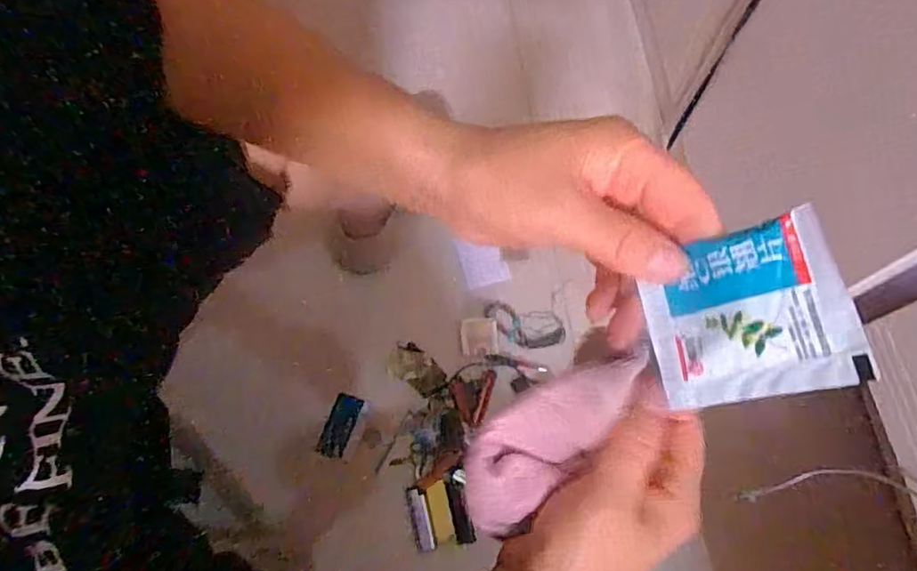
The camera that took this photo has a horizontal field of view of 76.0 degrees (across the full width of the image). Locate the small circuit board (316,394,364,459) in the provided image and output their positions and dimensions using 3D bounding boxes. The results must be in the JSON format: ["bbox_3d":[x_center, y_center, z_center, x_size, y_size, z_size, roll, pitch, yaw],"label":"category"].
[{"bbox_3d":[-0.161,0.190,0.796,0.037,0.004,0.083,17,69,6],"label":"small circuit board"}]

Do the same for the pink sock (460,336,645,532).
[{"bbox_3d":[0.035,0.066,0.254,0.037,0.033,0.112,45,105,15],"label":"pink sock"}]

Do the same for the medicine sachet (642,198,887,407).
[{"bbox_3d":[0.108,0.012,0.225,0.071,0.007,0.062,-23,73,38],"label":"medicine sachet"}]

